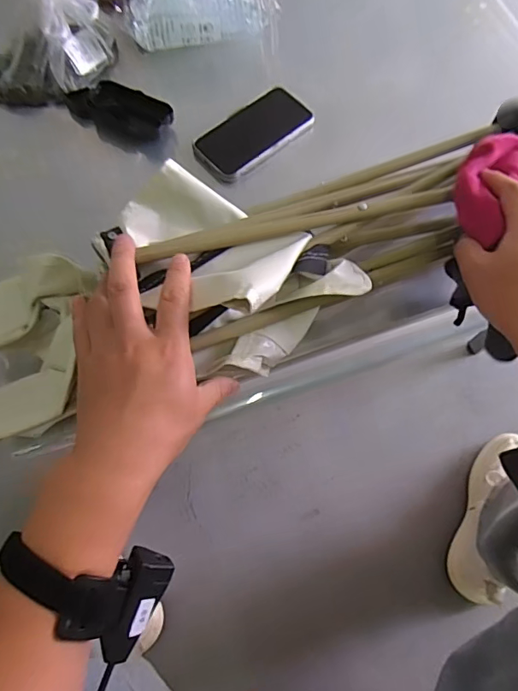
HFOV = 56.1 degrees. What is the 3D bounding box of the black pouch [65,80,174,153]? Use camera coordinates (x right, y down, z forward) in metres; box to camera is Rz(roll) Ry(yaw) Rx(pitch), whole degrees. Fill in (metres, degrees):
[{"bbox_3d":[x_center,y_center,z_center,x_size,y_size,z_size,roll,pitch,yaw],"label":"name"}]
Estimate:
[{"bbox_3d":[-0.180,-0.297,0.624,0.144,0.040,0.055,22,73,8],"label":"black pouch"}]

